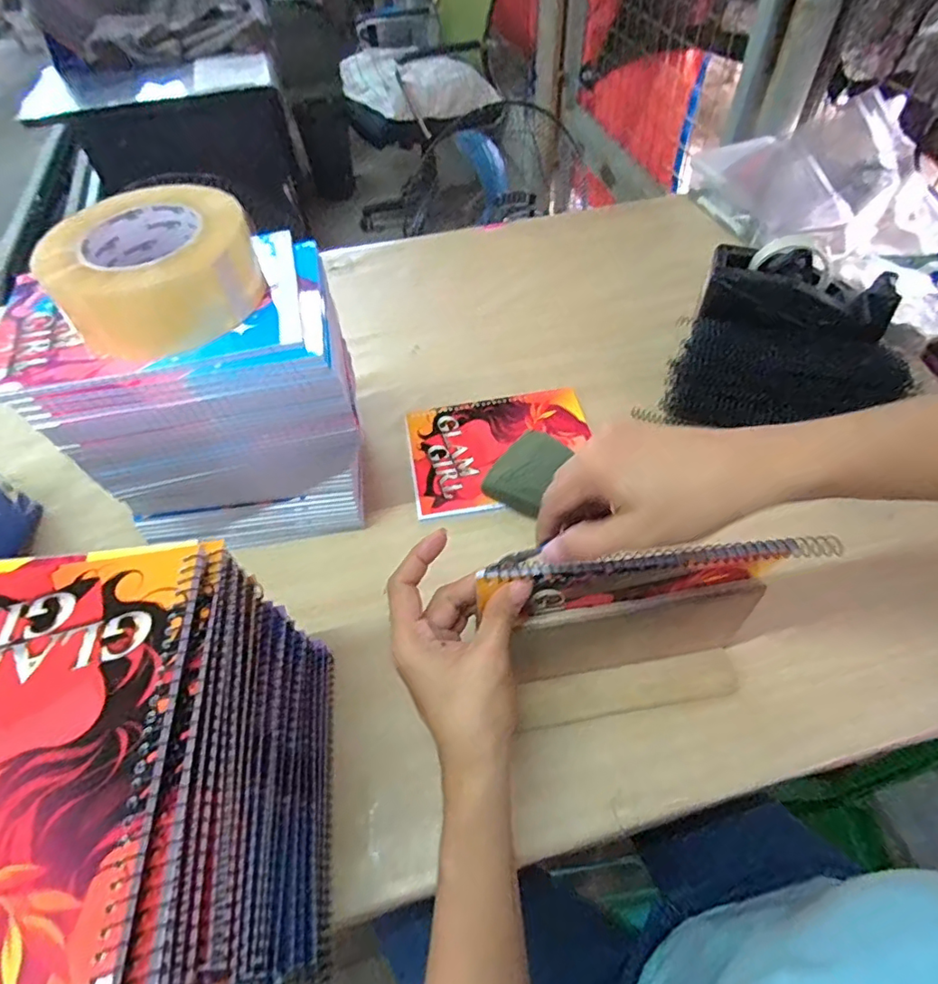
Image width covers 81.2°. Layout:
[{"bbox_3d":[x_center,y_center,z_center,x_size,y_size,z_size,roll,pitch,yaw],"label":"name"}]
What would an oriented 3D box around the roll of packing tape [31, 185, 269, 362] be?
[{"bbox_3d":[-0.207,-0.150,0.367,0.127,0.054,0.109,-25,56,-15],"label":"roll of packing tape"}]

